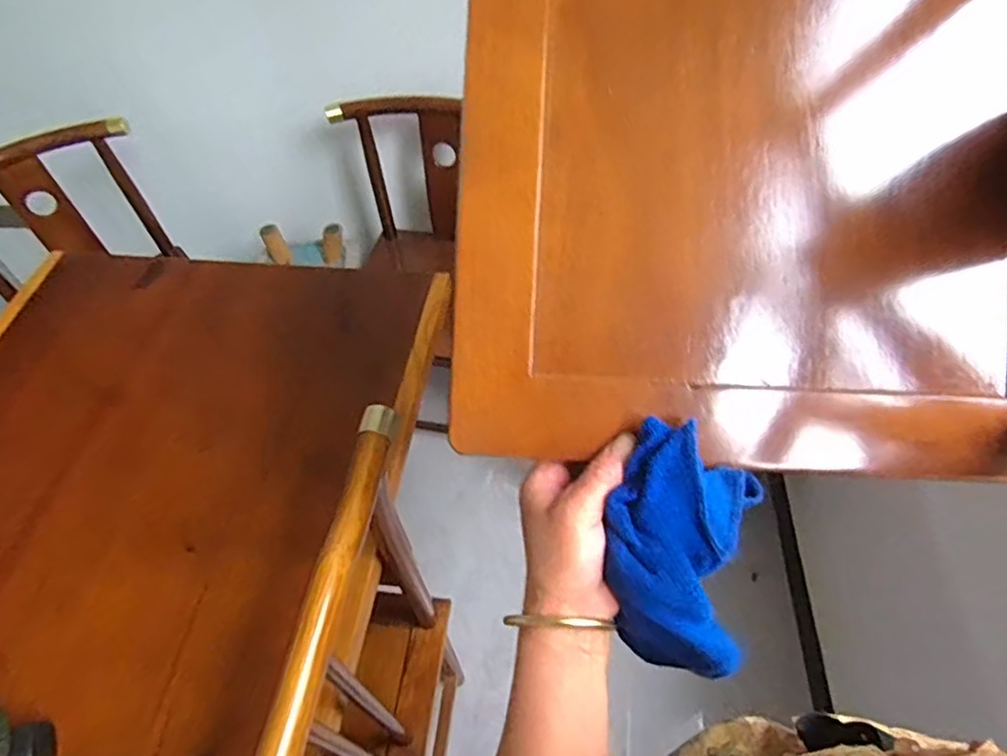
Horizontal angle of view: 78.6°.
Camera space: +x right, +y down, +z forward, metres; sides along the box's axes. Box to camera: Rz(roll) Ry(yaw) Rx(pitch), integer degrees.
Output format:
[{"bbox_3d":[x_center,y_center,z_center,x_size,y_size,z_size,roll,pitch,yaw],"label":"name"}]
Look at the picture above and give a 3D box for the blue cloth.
[{"bbox_3d":[0.101,0.094,0.348,0.080,0.081,0.109,9,54,11],"label":"blue cloth"}]

